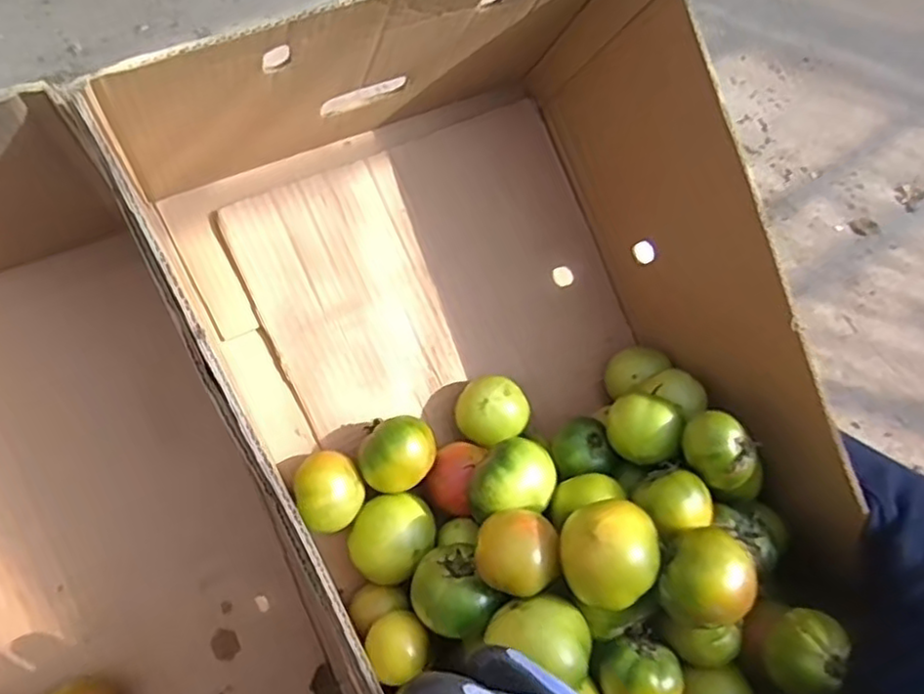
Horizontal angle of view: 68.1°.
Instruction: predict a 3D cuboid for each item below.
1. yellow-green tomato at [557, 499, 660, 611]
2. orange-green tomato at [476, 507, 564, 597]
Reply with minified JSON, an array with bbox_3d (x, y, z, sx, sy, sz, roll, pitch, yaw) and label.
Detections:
[{"bbox_3d":[0.093,0.133,0.437,0.060,0.064,0.059,2,56,-3],"label":"yellow-green tomato"},{"bbox_3d":[0.036,0.135,0.451,0.052,0.040,0.054,5,56,-1],"label":"orange-green tomato"}]

